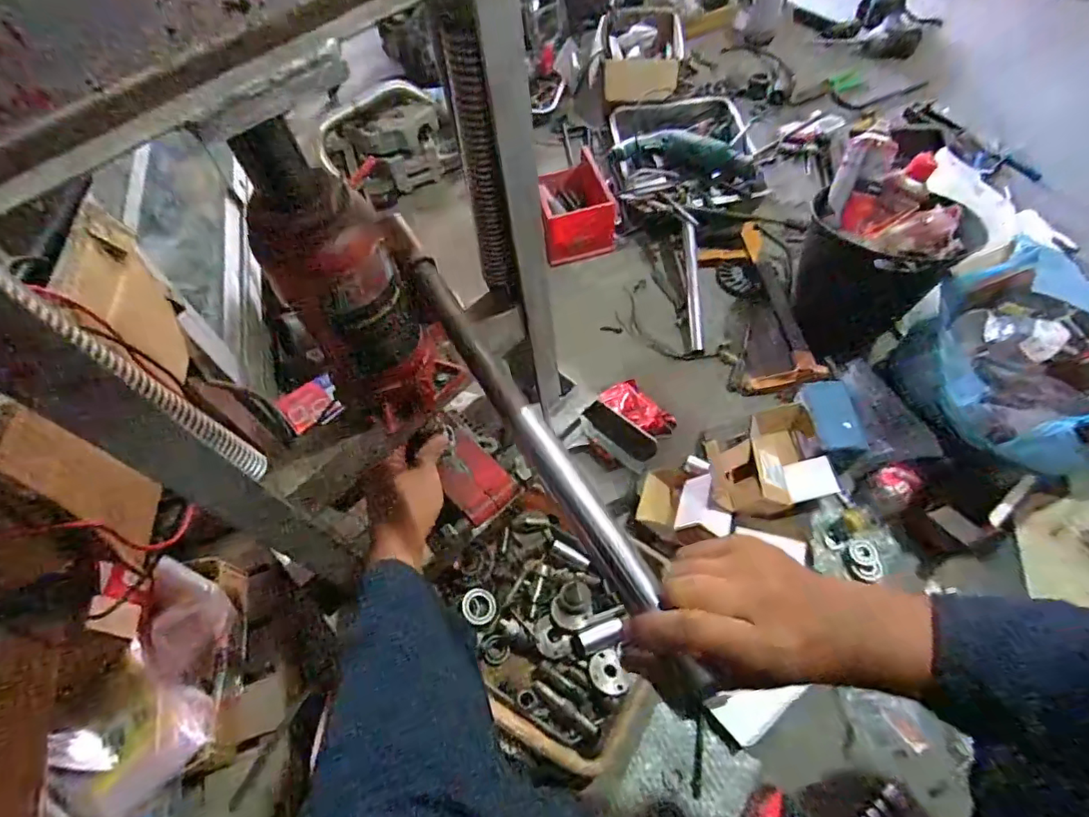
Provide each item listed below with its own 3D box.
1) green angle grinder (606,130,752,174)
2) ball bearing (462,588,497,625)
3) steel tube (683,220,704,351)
[{"bbox_3d":[0.277,-0.516,1.069,0.263,0.061,0.092,16,61,14],"label":"green angle grinder"},{"bbox_3d":[-0.088,0.267,0.713,0.044,0.007,0.048,-2,58,3],"label":"ball bearing"},{"bbox_3d":[0.268,-0.217,0.944,0.021,0.018,0.246,-2,78,4],"label":"steel tube"}]

